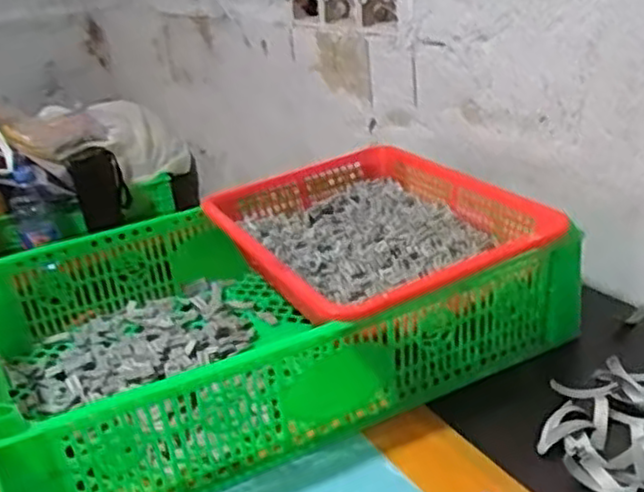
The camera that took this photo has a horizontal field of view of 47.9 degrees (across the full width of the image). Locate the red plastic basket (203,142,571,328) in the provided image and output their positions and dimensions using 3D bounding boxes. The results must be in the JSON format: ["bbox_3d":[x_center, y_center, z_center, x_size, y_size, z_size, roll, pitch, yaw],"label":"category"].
[{"bbox_3d":[0.047,-0.007,0.674,0.244,0.068,0.299,-16,26,-22],"label":"red plastic basket"}]

